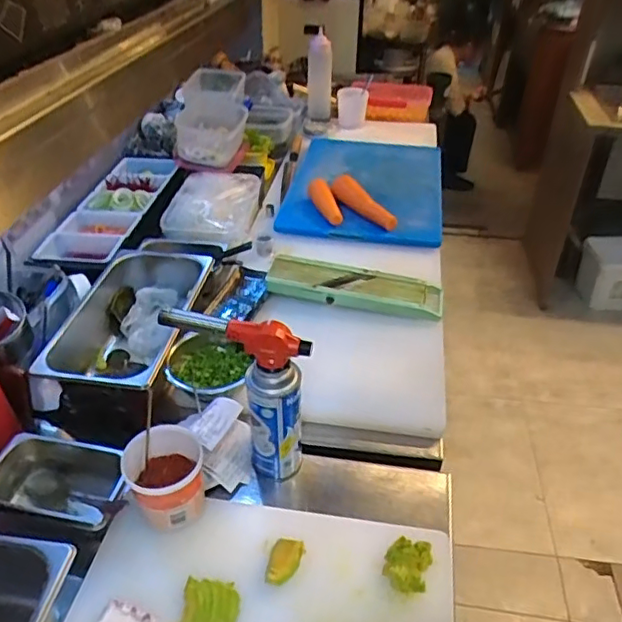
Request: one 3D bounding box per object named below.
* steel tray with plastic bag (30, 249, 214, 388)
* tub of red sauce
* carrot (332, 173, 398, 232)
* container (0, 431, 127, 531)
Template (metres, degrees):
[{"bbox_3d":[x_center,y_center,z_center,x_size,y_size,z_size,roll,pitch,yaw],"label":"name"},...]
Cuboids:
[{"bbox_3d":[-0.284,0.032,0.924,0.201,0.101,0.314,4,37,4],"label":"steel tray with plastic bag"},{"bbox_3d":[-0.166,0.192,0.678,0.086,0.082,0.088,1,37,-1],"label":"tub of red sauce"},{"bbox_3d":[0.116,-0.231,1.238,0.046,0.054,0.179,-29,46,-34],"label":"carrot"},{"bbox_3d":[-0.301,0.213,0.713,0.177,0.074,0.115,10,38,9],"label":"container"}]

